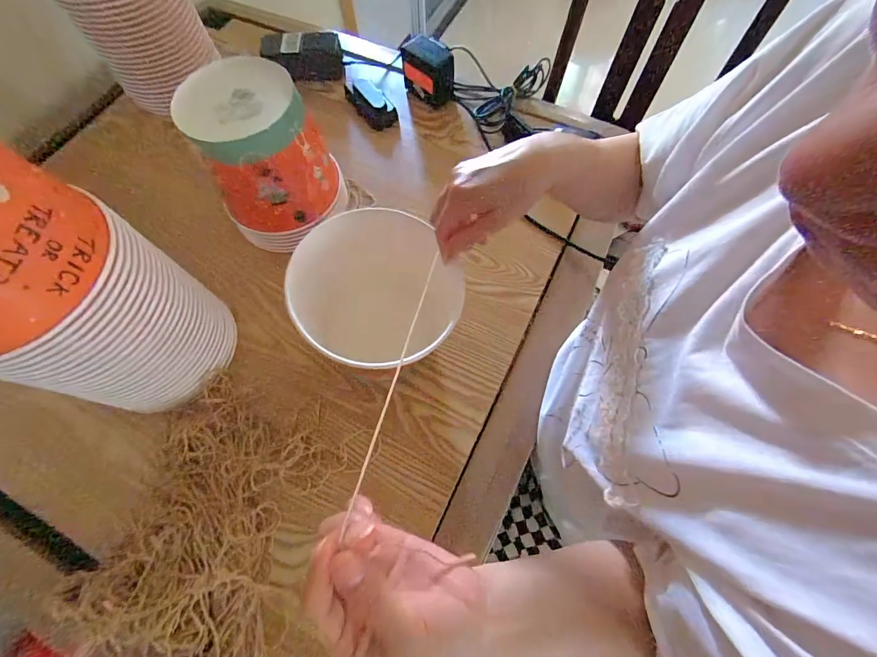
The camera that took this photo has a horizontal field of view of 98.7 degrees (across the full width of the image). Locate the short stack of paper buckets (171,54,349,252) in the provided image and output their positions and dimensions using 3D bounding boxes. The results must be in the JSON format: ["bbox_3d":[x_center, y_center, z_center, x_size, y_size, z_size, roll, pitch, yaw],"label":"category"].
[{"bbox_3d":[-0.204,-0.206,0.473,0.149,0.168,0.137,-21,68,-8],"label":"short stack of paper buckets"}]

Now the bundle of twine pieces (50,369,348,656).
[{"bbox_3d":[-0.213,0.216,0.372,0.257,0.032,0.259,27,70,11],"label":"bundle of twine pieces"}]

